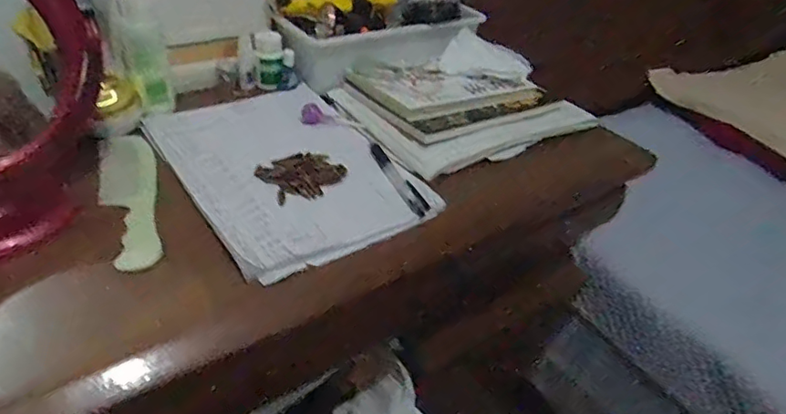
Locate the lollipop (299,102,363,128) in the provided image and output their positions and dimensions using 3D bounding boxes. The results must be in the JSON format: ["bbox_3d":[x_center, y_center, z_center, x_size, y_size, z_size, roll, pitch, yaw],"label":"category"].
[{"bbox_3d":[-0.073,-0.105,0.661,0.072,0.017,0.026,10,35,-18],"label":"lollipop"}]

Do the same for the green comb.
[{"bbox_3d":[-0.251,-0.014,0.530,0.049,0.010,0.220,-10,40,-21],"label":"green comb"}]

